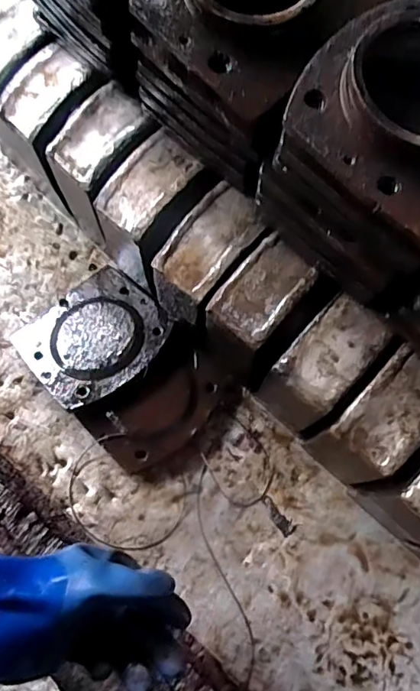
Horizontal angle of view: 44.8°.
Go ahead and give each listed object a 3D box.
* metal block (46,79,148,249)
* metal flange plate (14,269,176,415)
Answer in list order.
[{"bbox_3d":[-0.110,-0.188,0.576,0.074,0.169,0.096,43,79,13],"label":"metal block"},{"bbox_3d":[-0.133,-0.012,0.597,0.151,0.024,0.157,41,74,18],"label":"metal flange plate"}]

